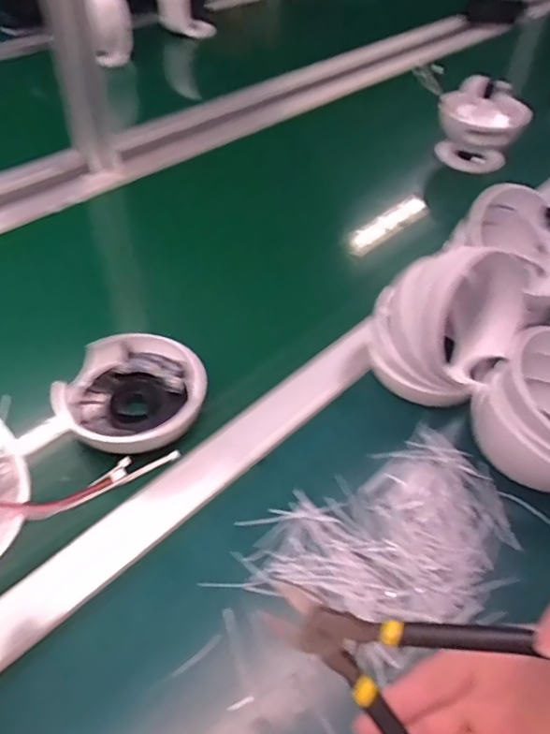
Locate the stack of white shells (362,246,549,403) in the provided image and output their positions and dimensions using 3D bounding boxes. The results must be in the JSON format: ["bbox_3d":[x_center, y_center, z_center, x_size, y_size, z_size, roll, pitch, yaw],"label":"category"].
[{"bbox_3d":[0.154,-0.038,0.491,0.119,0.108,0.100,-34,56,-28],"label":"stack of white shells"}]

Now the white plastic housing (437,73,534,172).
[{"bbox_3d":[0.295,-0.344,0.798,0.116,0.111,0.099,18,48,13],"label":"white plastic housing"}]

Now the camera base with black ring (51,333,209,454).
[{"bbox_3d":[-0.120,0.028,0.468,0.114,0.042,0.109,2,47,-2],"label":"camera base with black ring"}]

